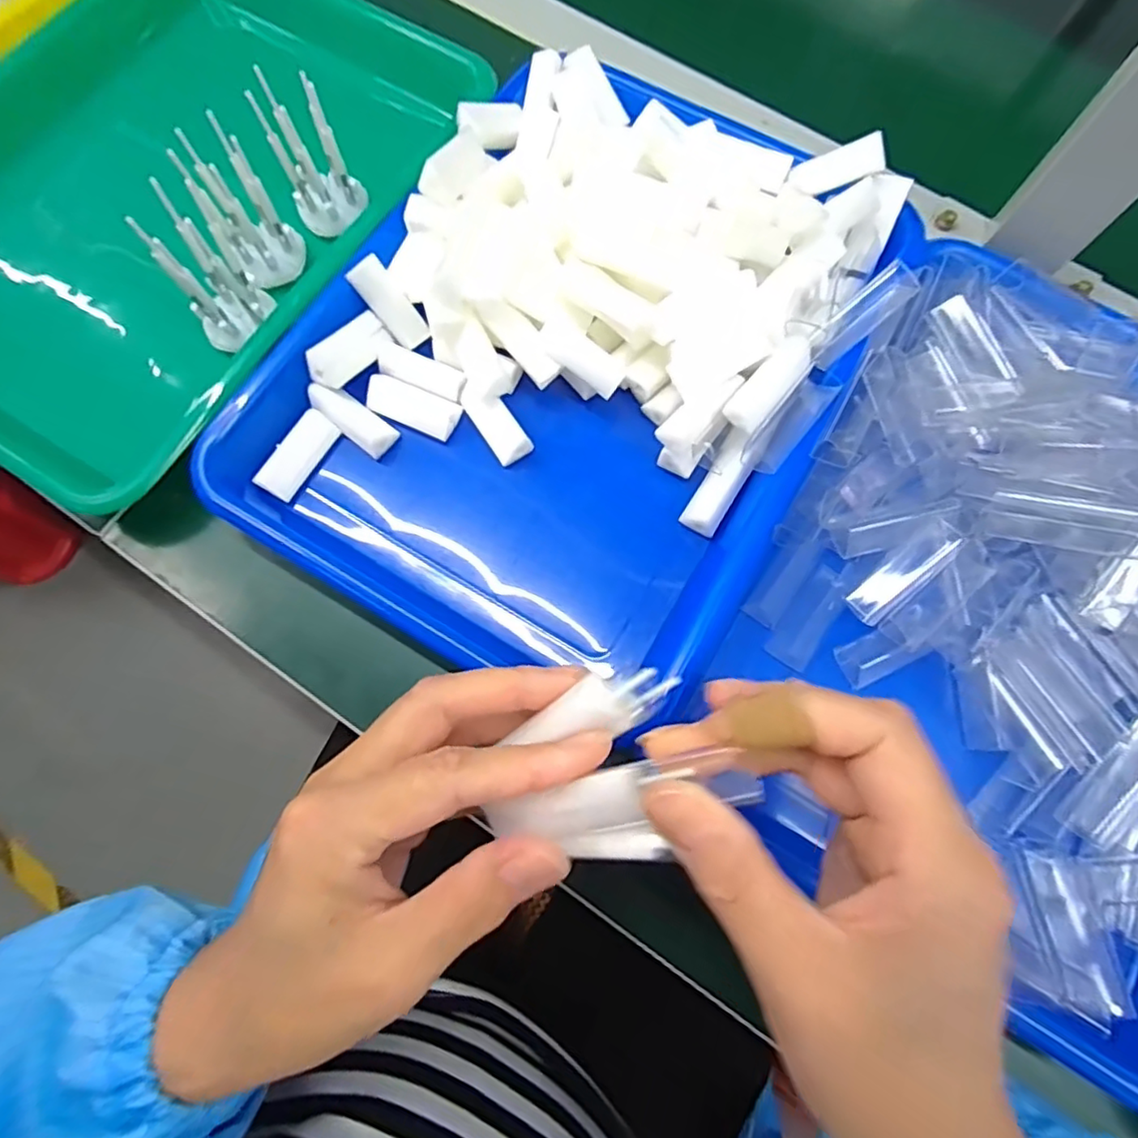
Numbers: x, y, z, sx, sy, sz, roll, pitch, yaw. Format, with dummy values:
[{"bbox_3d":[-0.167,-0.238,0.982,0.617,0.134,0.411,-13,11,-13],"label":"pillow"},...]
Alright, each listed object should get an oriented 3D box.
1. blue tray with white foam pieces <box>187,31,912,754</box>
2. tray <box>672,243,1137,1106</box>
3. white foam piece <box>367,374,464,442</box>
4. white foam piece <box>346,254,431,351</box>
[{"bbox_3d":[0.007,-0.108,0.309,0.248,0.055,0.312,29,76,6],"label":"blue tray with white foam pieces"},{"bbox_3d":[0.208,0.014,0.268,0.250,0.057,0.297,34,76,8],"label":"tray"},{"bbox_3d":[-0.079,-0.084,0.313,0.047,0.008,0.022,23,75,5],"label":"white foam piece"},{"bbox_3d":[-0.091,-0.135,0.314,0.017,0.010,0.045,-46,120,-12],"label":"white foam piece"}]

